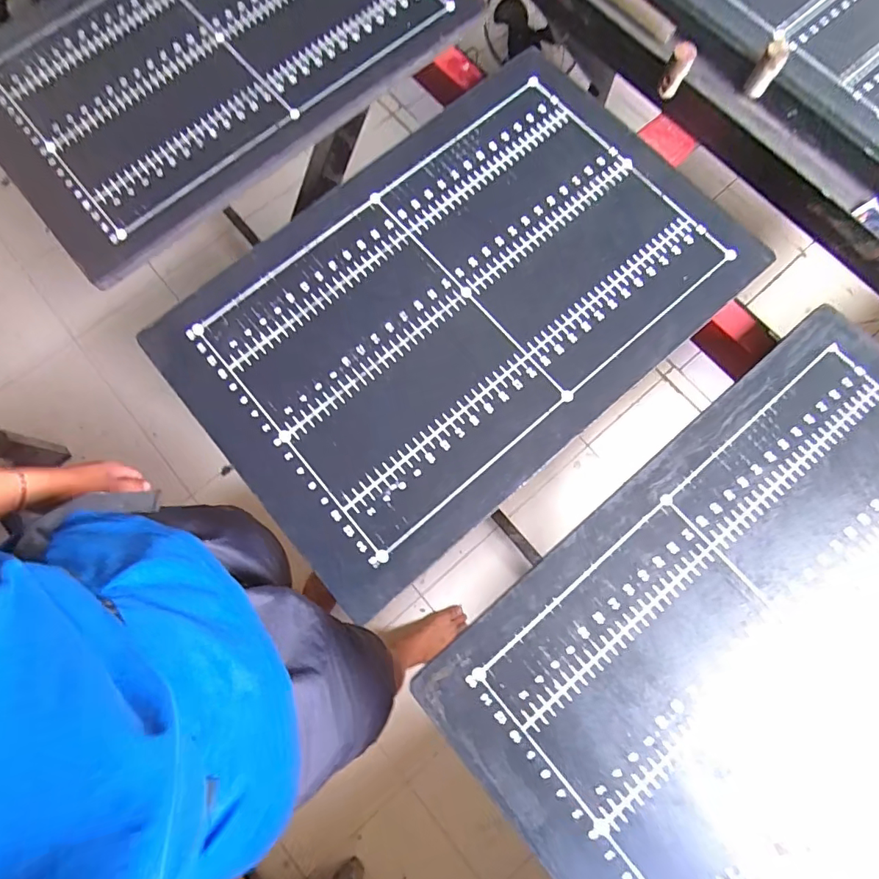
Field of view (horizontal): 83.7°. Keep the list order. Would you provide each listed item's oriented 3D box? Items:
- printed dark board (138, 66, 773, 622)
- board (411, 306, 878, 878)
[{"bbox_3d":[0.018,-0.155,0.534,0.577,0.008,0.394,-40,79,-8],"label":"printed dark board"},{"bbox_3d":[0.324,0.187,0.456,0.583,0.014,0.395,-39,79,-8],"label":"board"}]

